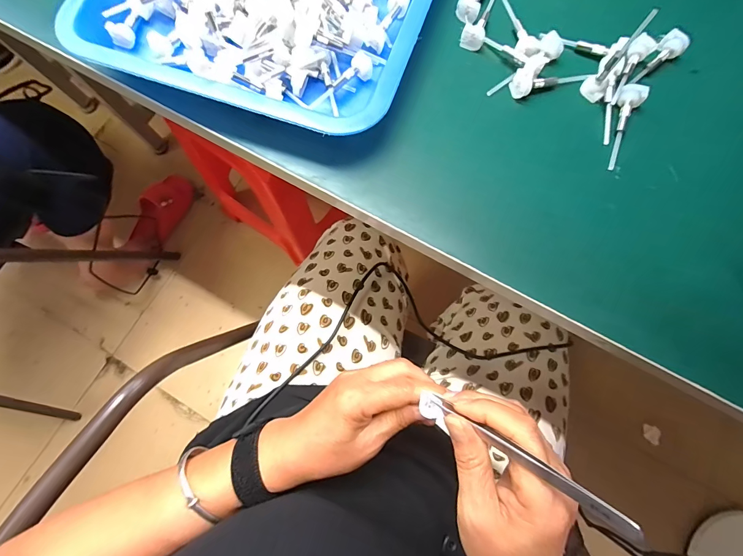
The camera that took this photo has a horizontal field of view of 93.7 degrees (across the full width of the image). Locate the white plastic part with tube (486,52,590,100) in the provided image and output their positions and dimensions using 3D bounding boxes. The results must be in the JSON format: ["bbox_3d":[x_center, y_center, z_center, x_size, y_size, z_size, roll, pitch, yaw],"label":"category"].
[{"bbox_3d":[0.130,-0.159,0.272,0.075,0.015,0.025,-18,78,-3],"label":"white plastic part with tube"}]

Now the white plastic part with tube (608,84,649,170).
[{"bbox_3d":[0.190,-0.114,0.261,0.016,0.013,0.066,18,78,5],"label":"white plastic part with tube"}]

